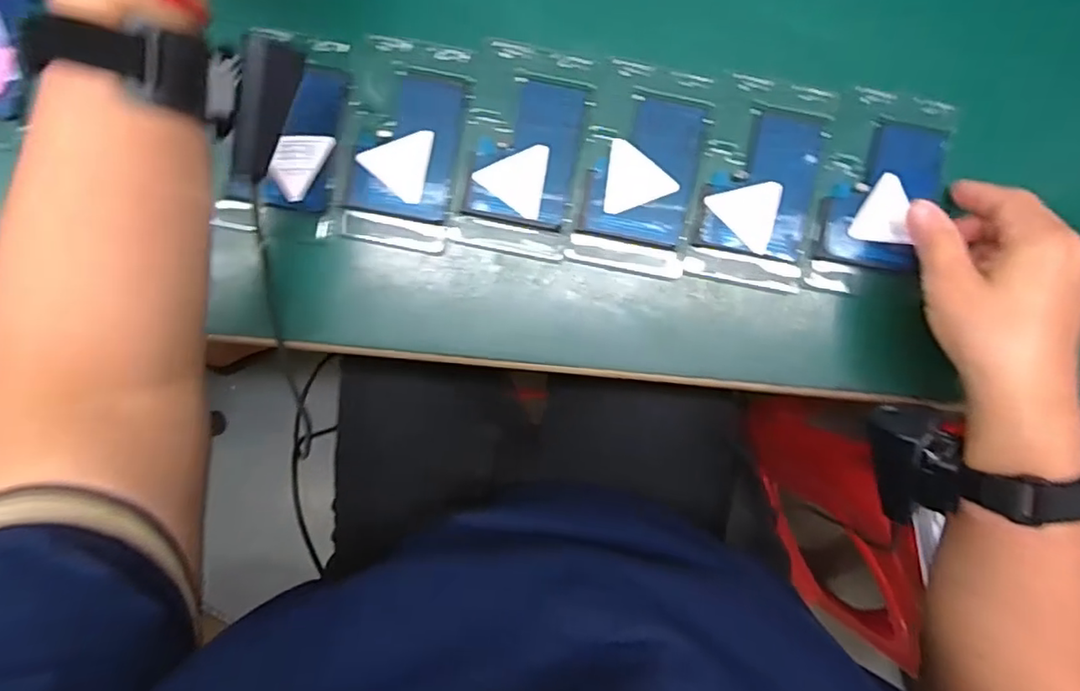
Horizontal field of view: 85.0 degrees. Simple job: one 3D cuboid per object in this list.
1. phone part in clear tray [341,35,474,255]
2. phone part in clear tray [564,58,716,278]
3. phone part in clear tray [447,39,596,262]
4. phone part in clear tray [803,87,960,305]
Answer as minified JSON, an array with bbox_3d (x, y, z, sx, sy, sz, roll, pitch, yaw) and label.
[{"bbox_3d":[-0.084,-0.126,0.375,0.071,0.016,0.125,11,90,1],"label":"phone part in clear tray"},{"bbox_3d":[0.064,-0.110,0.367,0.071,0.005,0.124,11,90,1],"label":"phone part in clear tray"},{"bbox_3d":[-0.010,-0.120,0.366,0.075,0.008,0.123,11,90,1],"label":"phone part in clear tray"},{"bbox_3d":[0.213,-0.092,0.366,0.071,0.011,0.125,13,90,1],"label":"phone part in clear tray"}]

